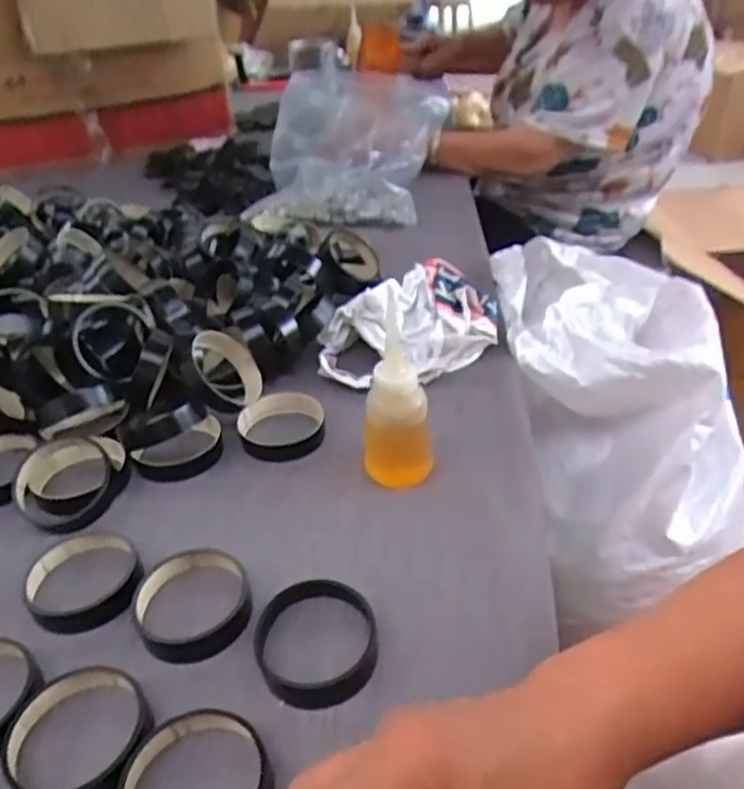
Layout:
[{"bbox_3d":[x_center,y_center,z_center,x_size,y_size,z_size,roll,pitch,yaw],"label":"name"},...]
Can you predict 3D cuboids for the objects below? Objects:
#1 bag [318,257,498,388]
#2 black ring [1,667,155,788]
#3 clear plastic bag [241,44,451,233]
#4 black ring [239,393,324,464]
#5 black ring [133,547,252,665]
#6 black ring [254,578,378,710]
[{"bbox_3d":[0.037,-0.066,0.638,0.157,0.060,0.156,2,35,8],"label":"bag"},{"bbox_3d":[-0.152,0.174,0.350,0.070,0.014,0.070,-3,35,2],"label":"black ring"},{"bbox_3d":[-0.037,-0.352,0.976,0.288,0.154,0.239,-5,35,-2],"label":"clear plastic bag"},{"bbox_3d":[-0.071,0.026,0.544,0.068,0.019,0.067,-11,35,-10],"label":"black ring"},{"bbox_3d":[-0.109,0.123,0.413,0.070,0.018,0.070,-3,35,2],"label":"black ring"},{"bbox_3d":[-0.031,0.137,0.385,0.066,0.016,0.073,-5,35,-1],"label":"black ring"}]

